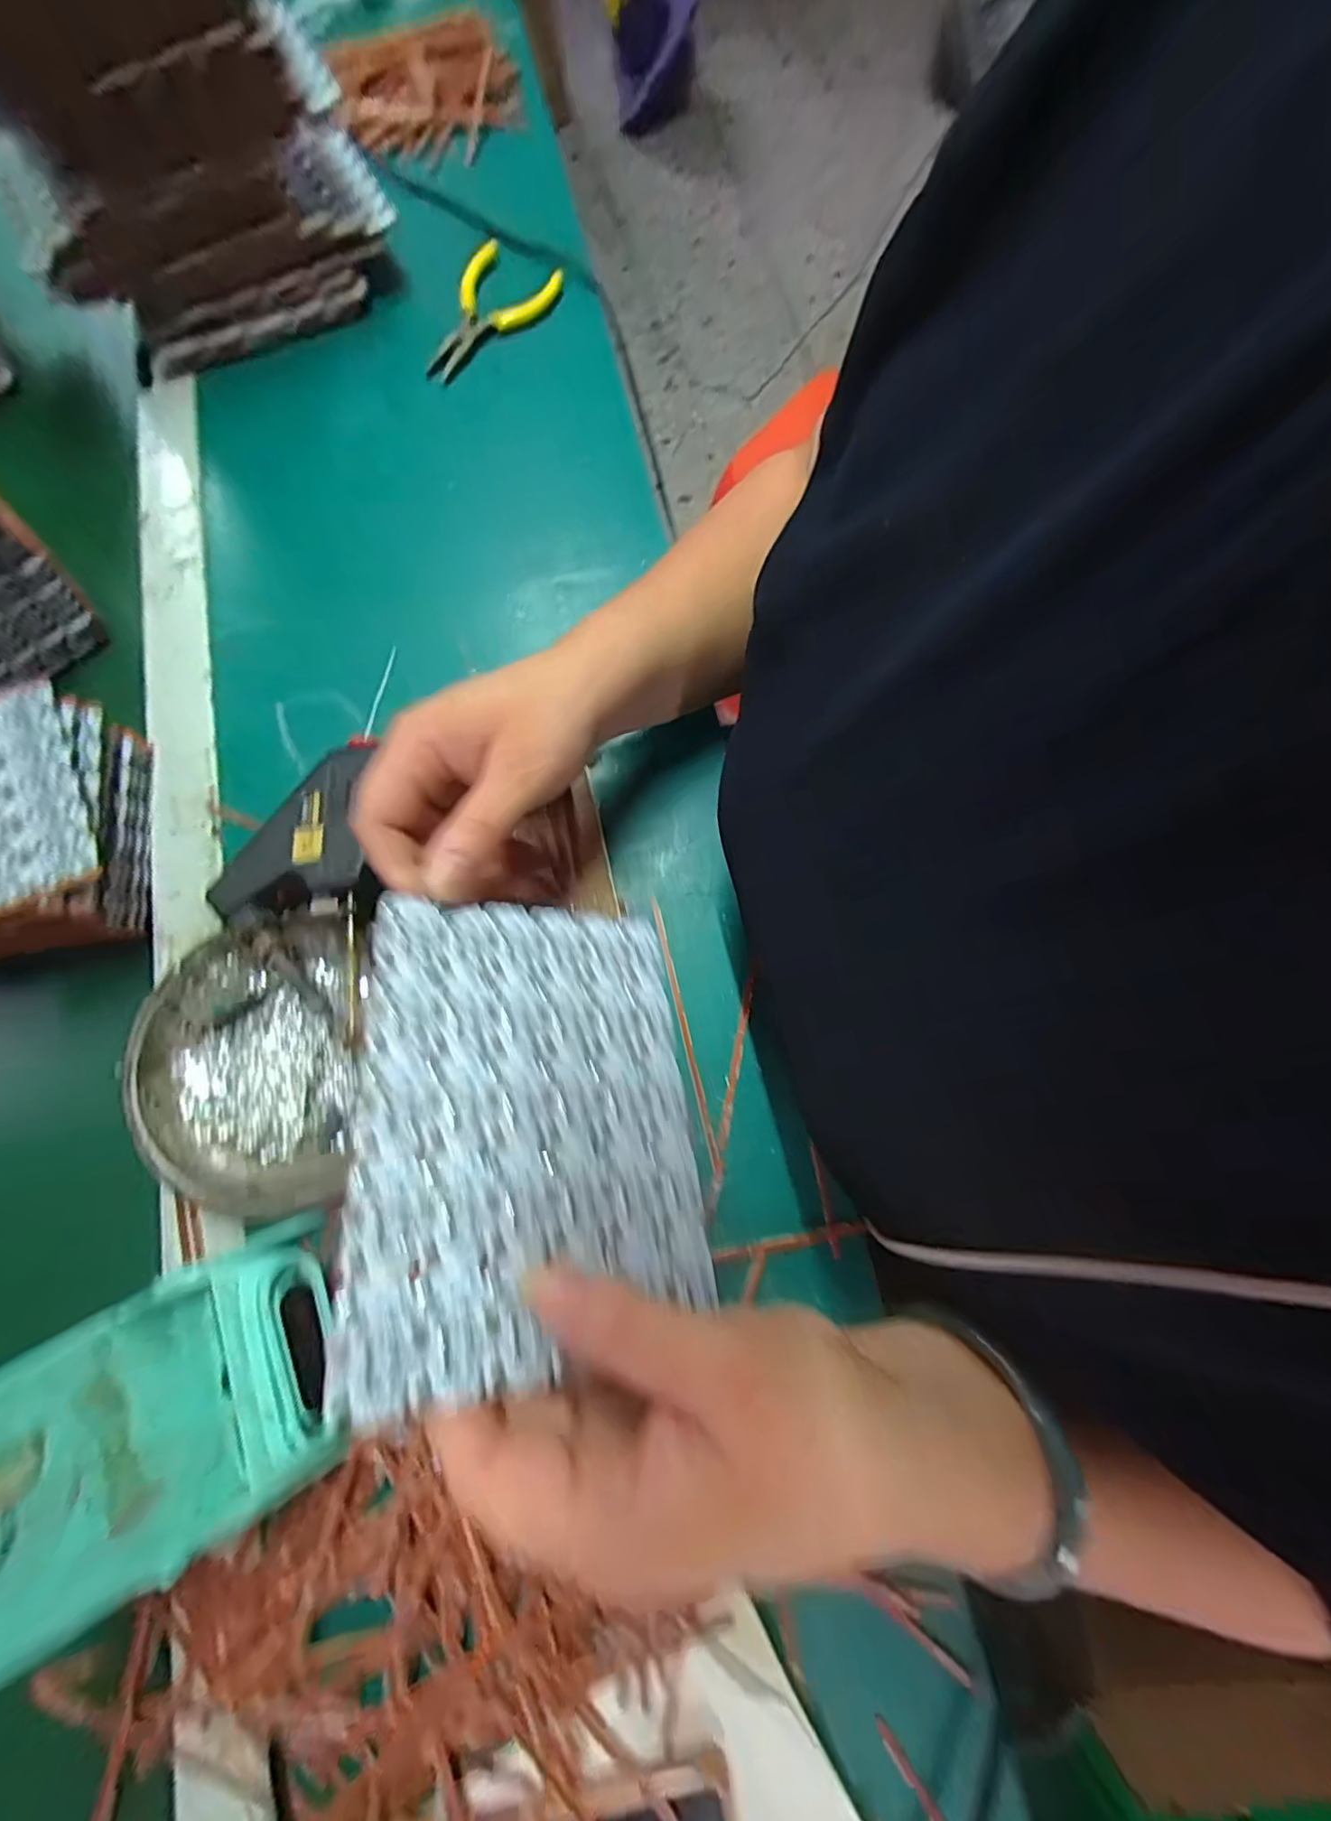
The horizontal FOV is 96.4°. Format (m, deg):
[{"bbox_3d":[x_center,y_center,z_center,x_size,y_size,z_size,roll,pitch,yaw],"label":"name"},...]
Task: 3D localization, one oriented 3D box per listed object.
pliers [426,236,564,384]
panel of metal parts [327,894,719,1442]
[{"bbox_3d":[-0.135,-0.434,0.428,0.119,0.019,0.066,-40,80,-10],"label":"pliers"},{"bbox_3d":[-0.042,0.061,0.198,0.107,0.004,0.147,6,55,-27],"label":"panel of metal parts"}]

